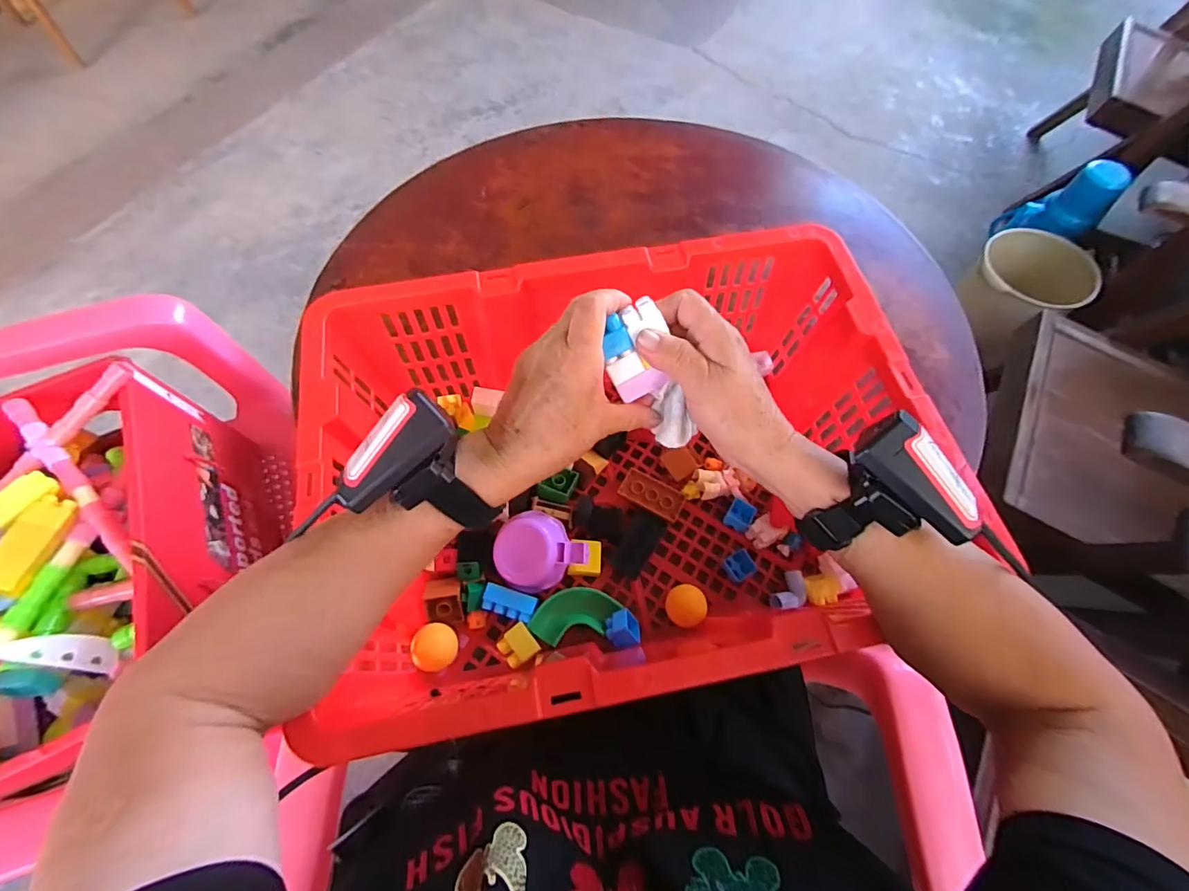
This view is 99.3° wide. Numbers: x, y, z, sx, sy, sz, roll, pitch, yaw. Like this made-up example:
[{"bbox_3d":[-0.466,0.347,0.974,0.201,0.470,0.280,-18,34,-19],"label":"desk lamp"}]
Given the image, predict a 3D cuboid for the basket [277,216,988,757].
[{"bbox_3d":[0.022,0.022,0.449,0.467,0.166,0.352,-10,65,-7],"label":"basket"}]

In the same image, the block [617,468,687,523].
[{"bbox_3d":[0.059,0.048,0.512,0.065,0.009,0.037,30,67,12],"label":"block"}]

